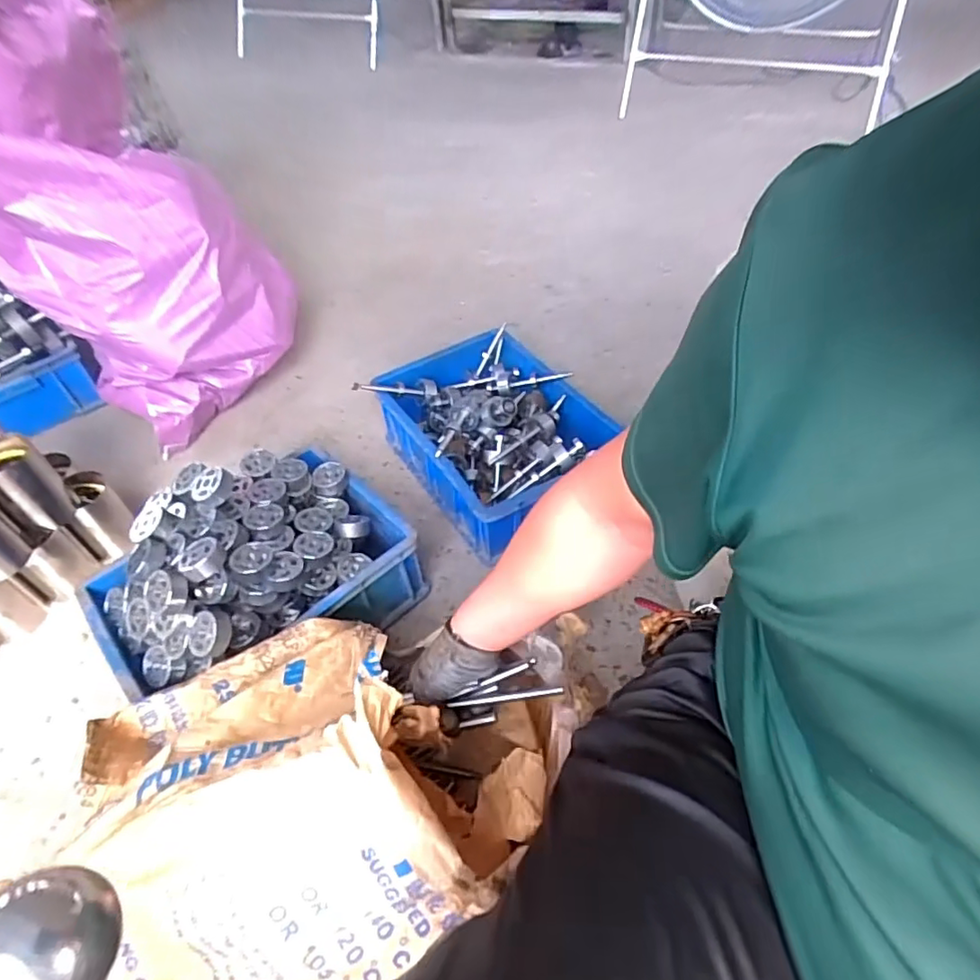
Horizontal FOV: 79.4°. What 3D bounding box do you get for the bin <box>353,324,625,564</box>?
[{"bbox_3d":[0.008,-0.101,1.079,0.302,0.161,0.420,-30,53,-22],"label":"bin"}]

